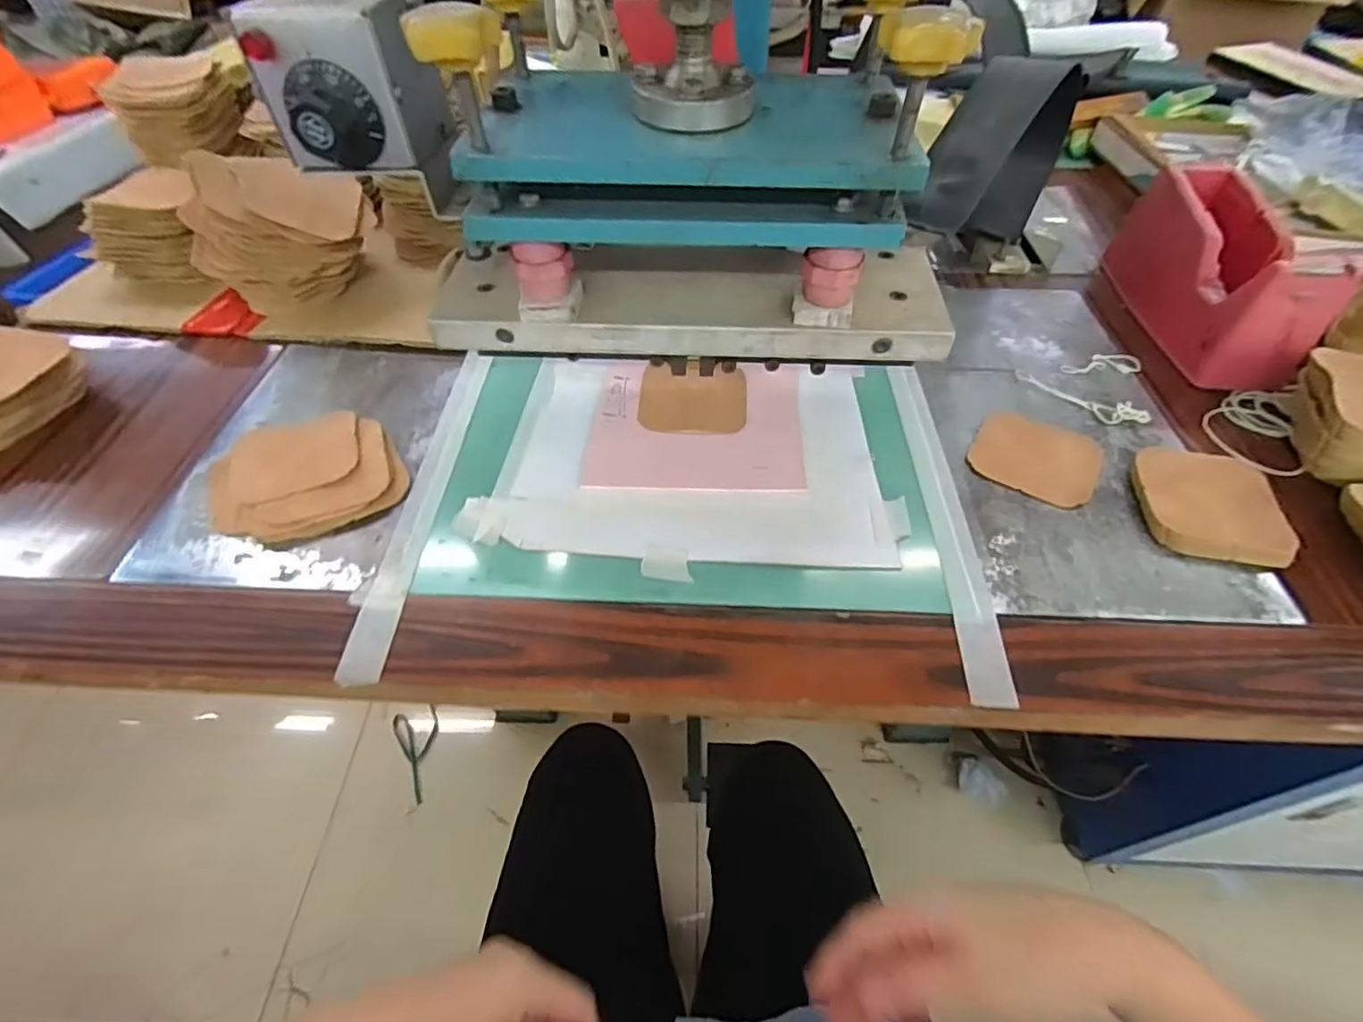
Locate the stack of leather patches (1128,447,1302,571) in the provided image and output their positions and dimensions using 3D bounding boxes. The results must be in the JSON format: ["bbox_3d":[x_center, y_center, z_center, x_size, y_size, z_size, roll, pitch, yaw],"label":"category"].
[{"bbox_3d":[0.340,-0.003,0.386,0.080,0.016,0.082,10,53,7],"label":"stack of leather patches"}]

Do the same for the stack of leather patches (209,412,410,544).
[{"bbox_3d":[-0.250,-0.025,0.401,0.111,0.015,0.096,-22,56,-17],"label":"stack of leather patches"}]

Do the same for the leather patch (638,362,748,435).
[{"bbox_3d":[0.010,-0.088,0.463,0.081,0.004,0.076,3,52,2],"label":"leather patch"}]

